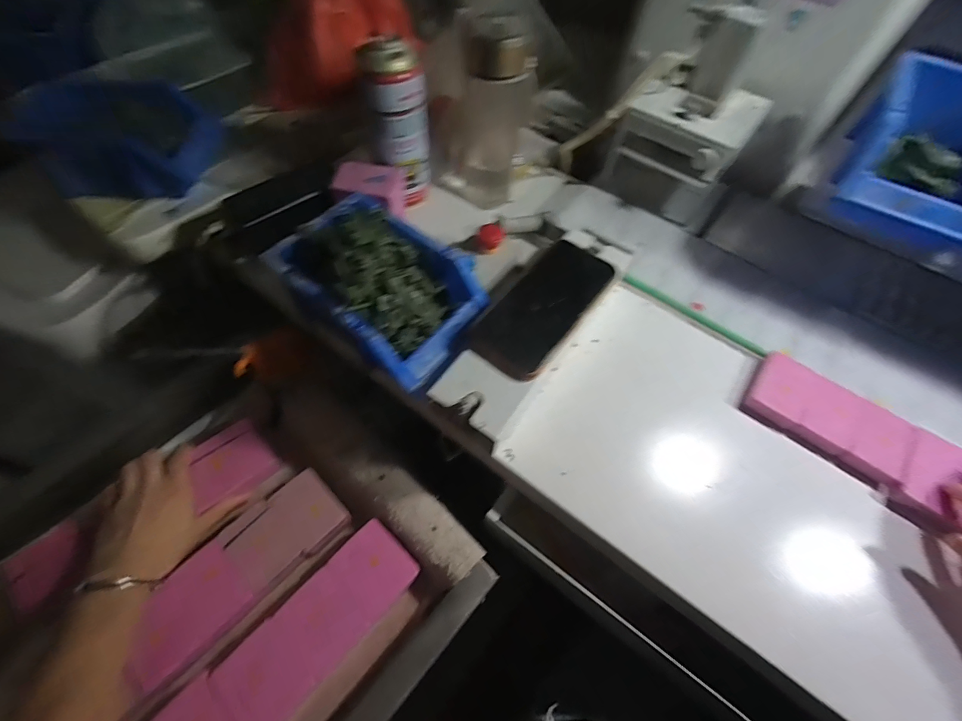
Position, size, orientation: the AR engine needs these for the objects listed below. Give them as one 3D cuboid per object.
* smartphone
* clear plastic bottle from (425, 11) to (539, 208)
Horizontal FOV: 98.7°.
[{"bbox_3d":[0.060,-0.057,0.390,0.075,0.006,0.158,34,62,16],"label":"smartphone"},{"bbox_3d":[-0.007,-0.297,0.499,0.104,0.199,0.102,-17,62,-14],"label":"clear plastic bottle"}]

